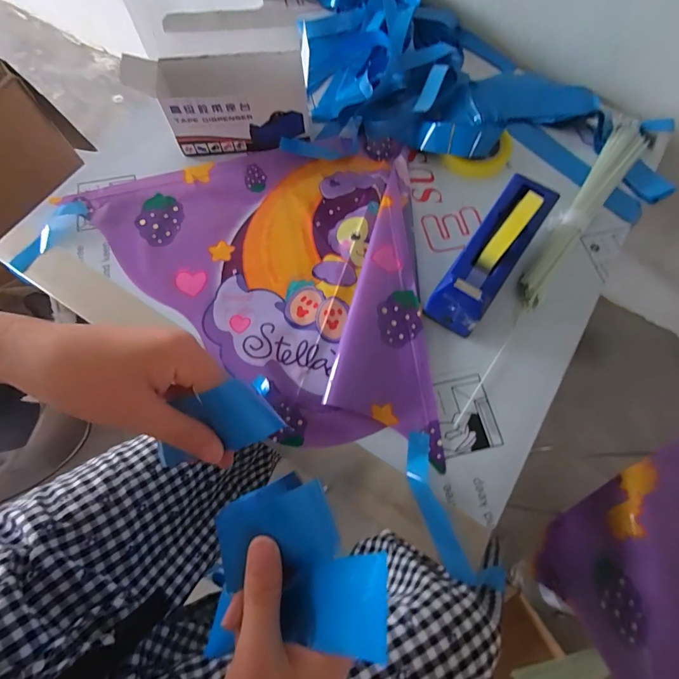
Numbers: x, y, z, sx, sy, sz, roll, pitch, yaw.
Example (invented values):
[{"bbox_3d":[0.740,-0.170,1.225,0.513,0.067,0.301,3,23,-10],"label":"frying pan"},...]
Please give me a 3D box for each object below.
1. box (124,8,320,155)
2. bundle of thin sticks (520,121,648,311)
[{"bbox_3d":[-0.155,-0.361,0.577,0.213,0.111,0.091,-1,70,0],"label":"box"},{"bbox_3d":[0.376,-0.200,0.568,0.048,0.026,0.388,35,74,12],"label":"bundle of thin sticks"}]

